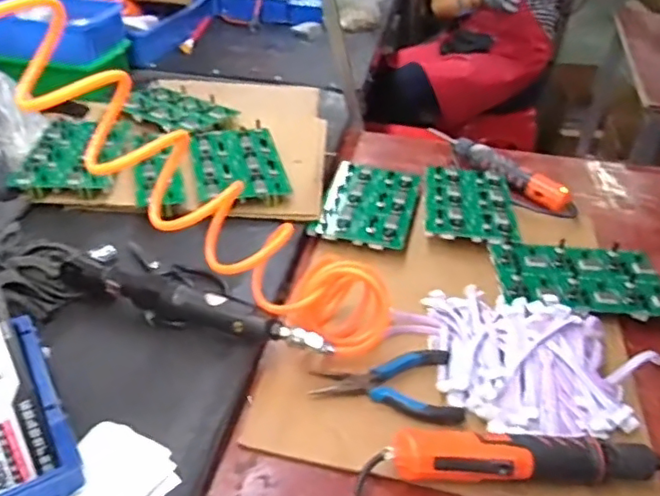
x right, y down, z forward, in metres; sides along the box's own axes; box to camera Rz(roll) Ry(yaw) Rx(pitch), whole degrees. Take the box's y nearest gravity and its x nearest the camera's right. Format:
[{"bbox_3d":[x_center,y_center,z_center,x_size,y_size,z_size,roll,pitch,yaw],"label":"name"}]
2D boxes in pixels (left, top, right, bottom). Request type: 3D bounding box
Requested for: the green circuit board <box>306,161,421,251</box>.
[{"bbox_3d":[0.059,-0.074,0.856,0.128,0.010,0.198,11,37,10],"label":"green circuit board"}]

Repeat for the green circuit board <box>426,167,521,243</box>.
[{"bbox_3d":[0.213,-0.080,0.889,0.129,0.014,0.215,8,36,5],"label":"green circuit board"}]

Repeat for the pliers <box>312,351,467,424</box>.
[{"bbox_3d":[0.056,0.136,0.595,0.142,0.024,0.093,2,36,-2],"label":"pliers"}]

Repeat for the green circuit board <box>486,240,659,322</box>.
[{"bbox_3d":[0.324,0.038,0.746,0.222,0.025,0.125,0,36,-5],"label":"green circuit board"}]

